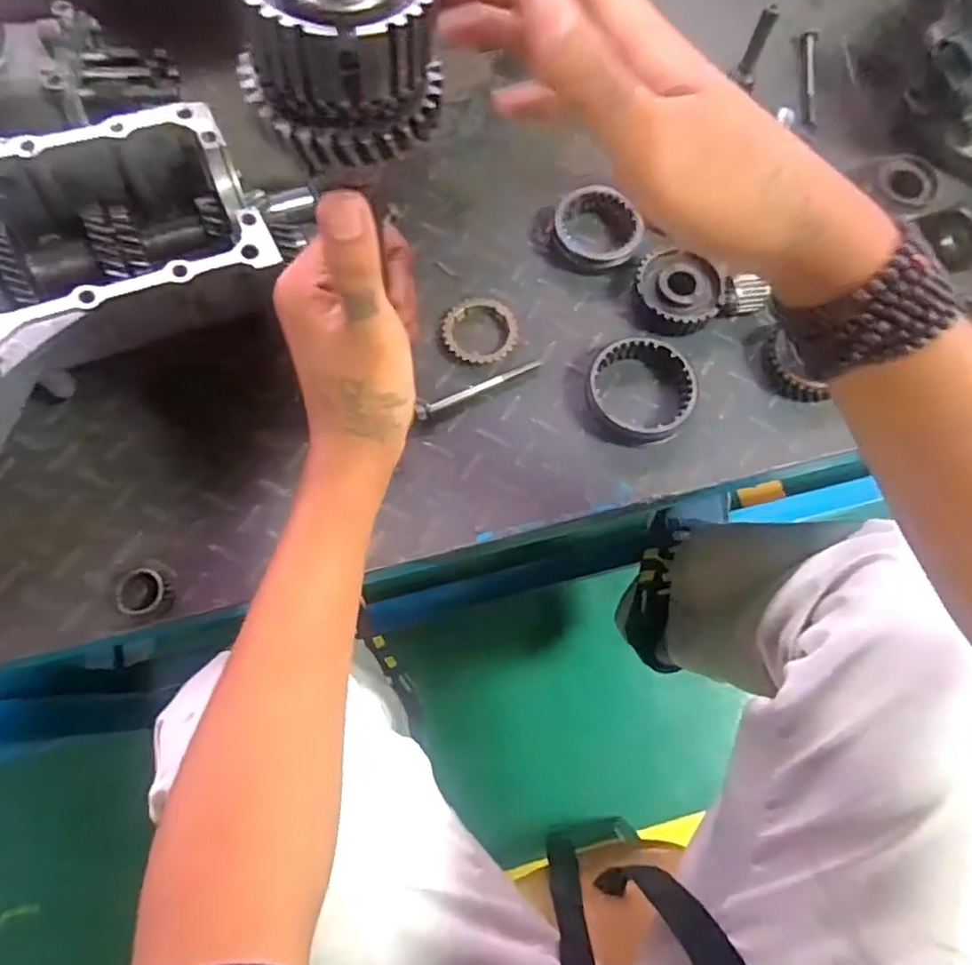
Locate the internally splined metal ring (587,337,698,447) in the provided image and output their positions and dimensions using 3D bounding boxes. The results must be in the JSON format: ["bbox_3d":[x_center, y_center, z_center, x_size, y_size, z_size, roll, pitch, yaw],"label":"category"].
[{"bbox_3d":[0.116,-0.070,0.487,0.078,0.023,0.080,0,72,-1],"label":"internally splined metal ring"}]

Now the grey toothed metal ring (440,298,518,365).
[{"bbox_3d":[-0.005,-0.119,0.506,0.058,0.008,0.057,0,72,-1],"label":"grey toothed metal ring"}]

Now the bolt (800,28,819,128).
[{"bbox_3d":[0.296,-0.373,0.601,0.018,0.011,0.124,8,72,1],"label":"bolt"}]

